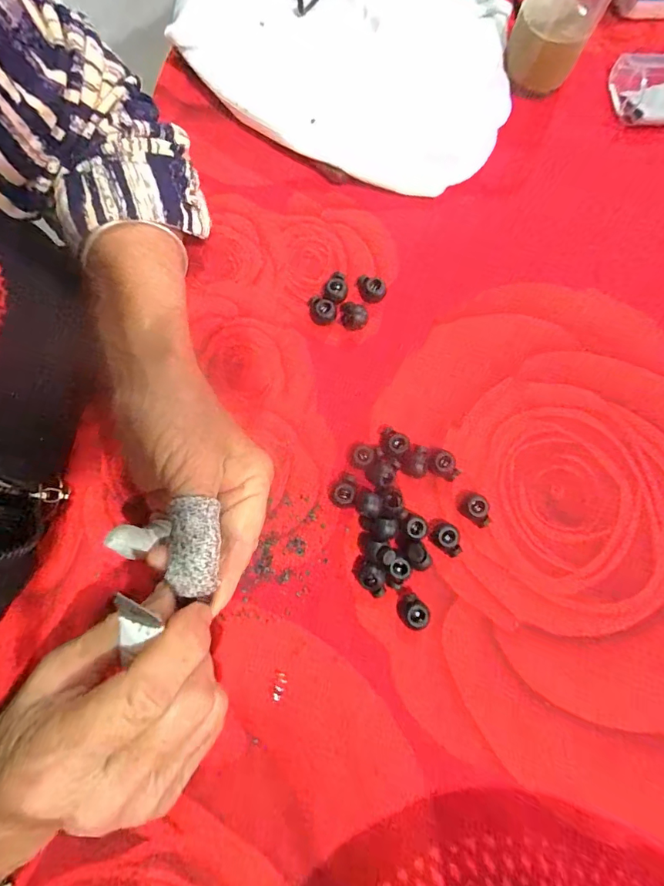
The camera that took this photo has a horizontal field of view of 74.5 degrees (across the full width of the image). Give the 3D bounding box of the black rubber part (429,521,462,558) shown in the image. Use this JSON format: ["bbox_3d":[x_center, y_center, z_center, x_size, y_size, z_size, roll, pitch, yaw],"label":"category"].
[{"bbox_3d":[0.066,0.055,0.252,0.020,0.013,0.014,41,82,9],"label":"black rubber part"}]

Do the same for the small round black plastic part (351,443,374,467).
[{"bbox_3d":[0.018,0.008,0.261,0.013,0.011,0.012,0,78,1],"label":"small round black plastic part"}]

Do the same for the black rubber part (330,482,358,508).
[{"bbox_3d":[0.007,0.030,0.257,0.015,0.012,0.014,16,79,5],"label":"black rubber part"}]

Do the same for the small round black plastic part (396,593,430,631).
[{"bbox_3d":[0.046,0.094,0.243,0.018,0.009,0.015,32,81,8],"label":"small round black plastic part"}]

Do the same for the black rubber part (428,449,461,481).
[{"bbox_3d":[0.067,0.013,0.261,0.021,0.010,0.014,30,80,7],"label":"black rubber part"}]

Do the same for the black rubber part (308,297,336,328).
[{"bbox_3d":[-0.006,-0.085,0.281,0.016,0.010,0.015,0,78,1],"label":"black rubber part"}]

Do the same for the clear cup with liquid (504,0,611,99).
[{"bbox_3d":[0.148,-0.280,0.283,0.049,0.079,0.059,22,79,6],"label":"clear cup with liquid"}]

